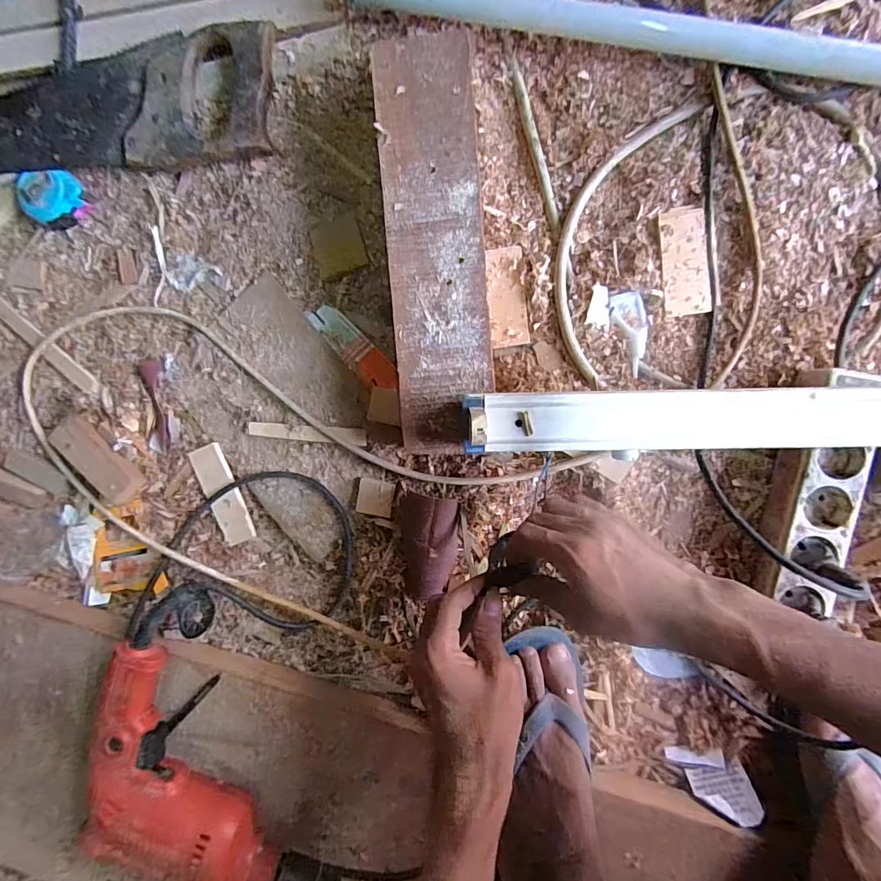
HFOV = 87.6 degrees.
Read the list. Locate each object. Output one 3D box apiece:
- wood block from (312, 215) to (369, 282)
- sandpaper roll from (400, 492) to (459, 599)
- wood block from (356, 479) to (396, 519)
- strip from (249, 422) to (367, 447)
[{"bbox_3d":[-0.102,-0.197,0.465,0.051,0.007,0.056,-14,89,6],"label":"wood block"},{"bbox_3d":[-0.012,0.100,0.440,0.056,0.028,0.097,0,90,6],"label":"sandpaper roll"},{"bbox_3d":[-0.065,0.057,0.460,0.037,0.009,0.036,8,91,6],"label":"wood block"},{"bbox_3d":[-0.136,-0.008,0.465,0.126,0.008,0.017,5,91,6],"label":"strip"}]

